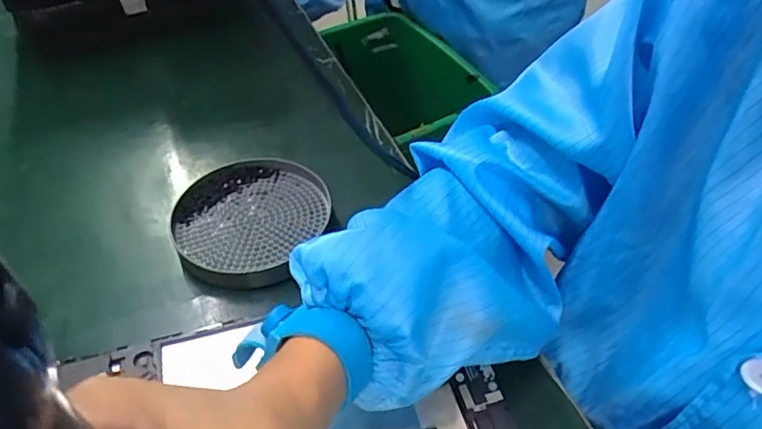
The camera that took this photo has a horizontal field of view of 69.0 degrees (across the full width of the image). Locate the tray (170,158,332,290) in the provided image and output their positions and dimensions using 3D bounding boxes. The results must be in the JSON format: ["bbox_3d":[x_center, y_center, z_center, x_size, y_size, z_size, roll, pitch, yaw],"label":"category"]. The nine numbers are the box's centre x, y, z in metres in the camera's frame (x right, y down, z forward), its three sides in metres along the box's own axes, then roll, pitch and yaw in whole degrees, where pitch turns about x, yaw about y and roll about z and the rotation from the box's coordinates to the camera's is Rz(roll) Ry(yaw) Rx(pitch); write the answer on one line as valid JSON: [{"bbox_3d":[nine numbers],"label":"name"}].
[{"bbox_3d":[-0.096,0.005,0.416,0.111,0.023,0.115,-1,46,2],"label":"tray"}]

